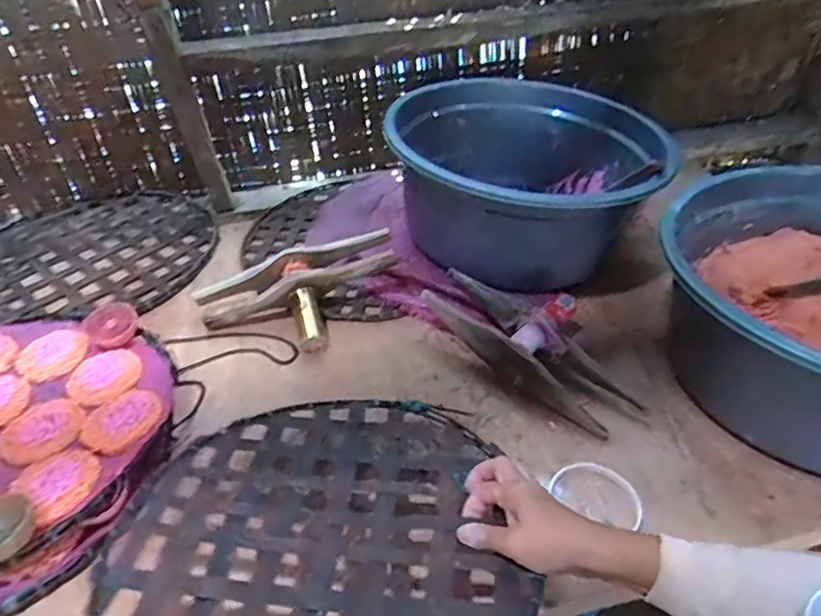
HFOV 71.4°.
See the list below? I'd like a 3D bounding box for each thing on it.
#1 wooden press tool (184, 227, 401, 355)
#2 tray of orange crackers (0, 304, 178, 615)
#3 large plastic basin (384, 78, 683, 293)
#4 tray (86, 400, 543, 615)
[{"bbox_3d":[-0.149,-0.012,0.759,0.277,0.081,0.133,-18,40,5],"label":"wooden press tool"},{"bbox_3d":[-0.438,0.142,0.607,0.358,0.067,0.371,-18,42,-18],"label":"tray of orange crackers"},{"bbox_3d":[0.173,-0.193,0.864,0.388,0.185,0.398,11,42,16],"label":"large plastic basin"},{"bbox_3d":[-0.078,0.189,0.482,0.314,0.014,0.337,1,25,-1],"label":"tray"}]

